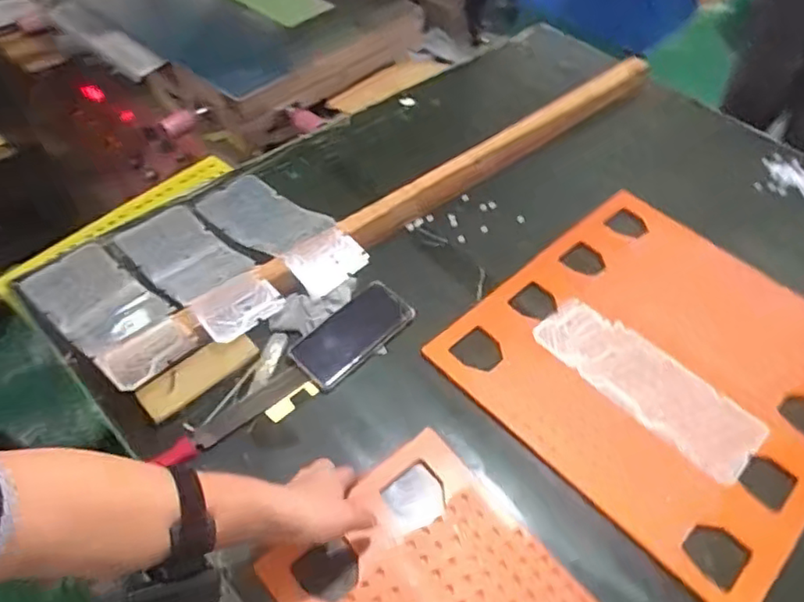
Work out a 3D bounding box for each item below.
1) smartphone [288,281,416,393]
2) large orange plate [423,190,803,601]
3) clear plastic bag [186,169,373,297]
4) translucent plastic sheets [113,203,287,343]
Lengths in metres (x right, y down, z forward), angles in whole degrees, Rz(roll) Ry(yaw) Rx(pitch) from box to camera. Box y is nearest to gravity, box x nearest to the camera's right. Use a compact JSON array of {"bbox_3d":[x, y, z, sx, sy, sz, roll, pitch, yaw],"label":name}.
[{"bbox_3d":[-0.061,0.040,0.775,0.076,0.010,0.160,41,62,19],"label":"smartphone"},{"bbox_3d":[0.350,0.063,0.797,0.487,0.022,0.425,-36,61,-28],"label":"large orange plate"},{"bbox_3d":[-0.177,-0.107,0.877,0.277,0.033,0.113,35,57,22],"label":"clear plastic bag"},{"bbox_3d":[-0.273,-0.048,0.814,0.108,0.036,0.268,-35,61,-27],"label":"translucent plastic sheets"}]

